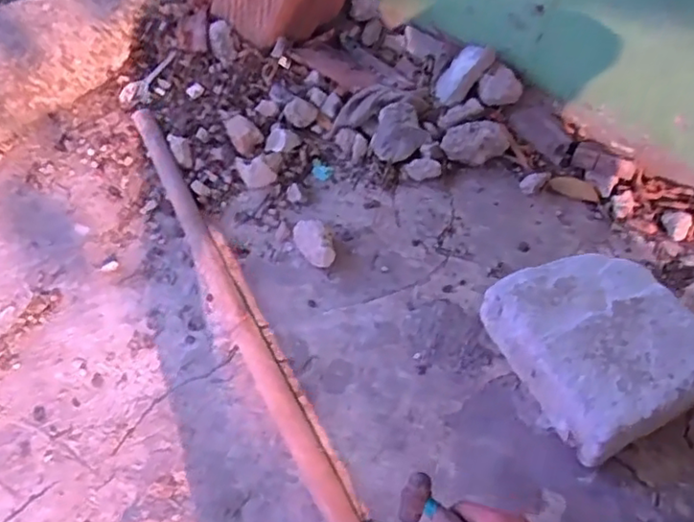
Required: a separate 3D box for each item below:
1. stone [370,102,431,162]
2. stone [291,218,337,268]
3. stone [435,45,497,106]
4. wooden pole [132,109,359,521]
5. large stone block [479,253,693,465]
[{"bbox_3d":[0.080,-0.204,1.041,0.077,0.065,0.070,-1,55,1],"label":"stone"},{"bbox_3d":[-0.047,-0.026,0.933,0.051,0.055,0.069,-13,53,-7],"label":"stone"},{"bbox_3d":[0.189,-0.303,1.052,0.110,0.037,0.048,-46,51,24],"label":"stone"},{"bbox_3d":[-0.167,0.041,0.900,0.038,0.035,0.830,-23,55,-14],"label":"wooden pole"},{"bbox_3d":[0.295,0.102,0.771,0.184,0.119,0.214,-24,58,-14],"label":"large stone block"}]

